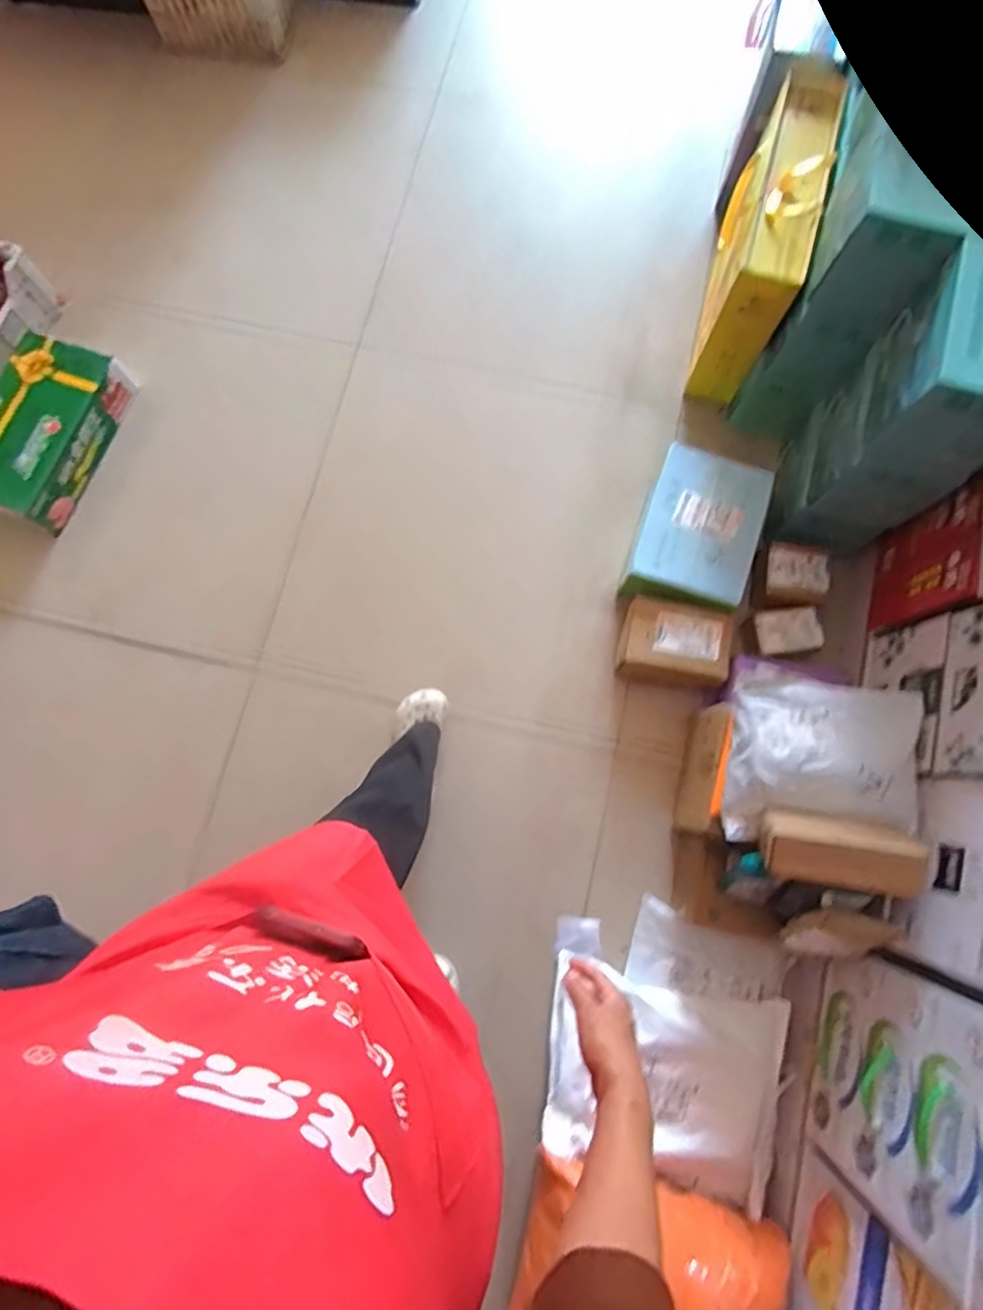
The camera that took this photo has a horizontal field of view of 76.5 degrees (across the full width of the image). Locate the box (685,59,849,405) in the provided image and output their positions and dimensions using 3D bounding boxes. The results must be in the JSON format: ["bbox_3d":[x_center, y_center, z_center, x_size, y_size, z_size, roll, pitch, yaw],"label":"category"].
[{"bbox_3d":[0.554,-0.845,1.327,0.147,0.327,0.474,16,79,4],"label":"box"}]

